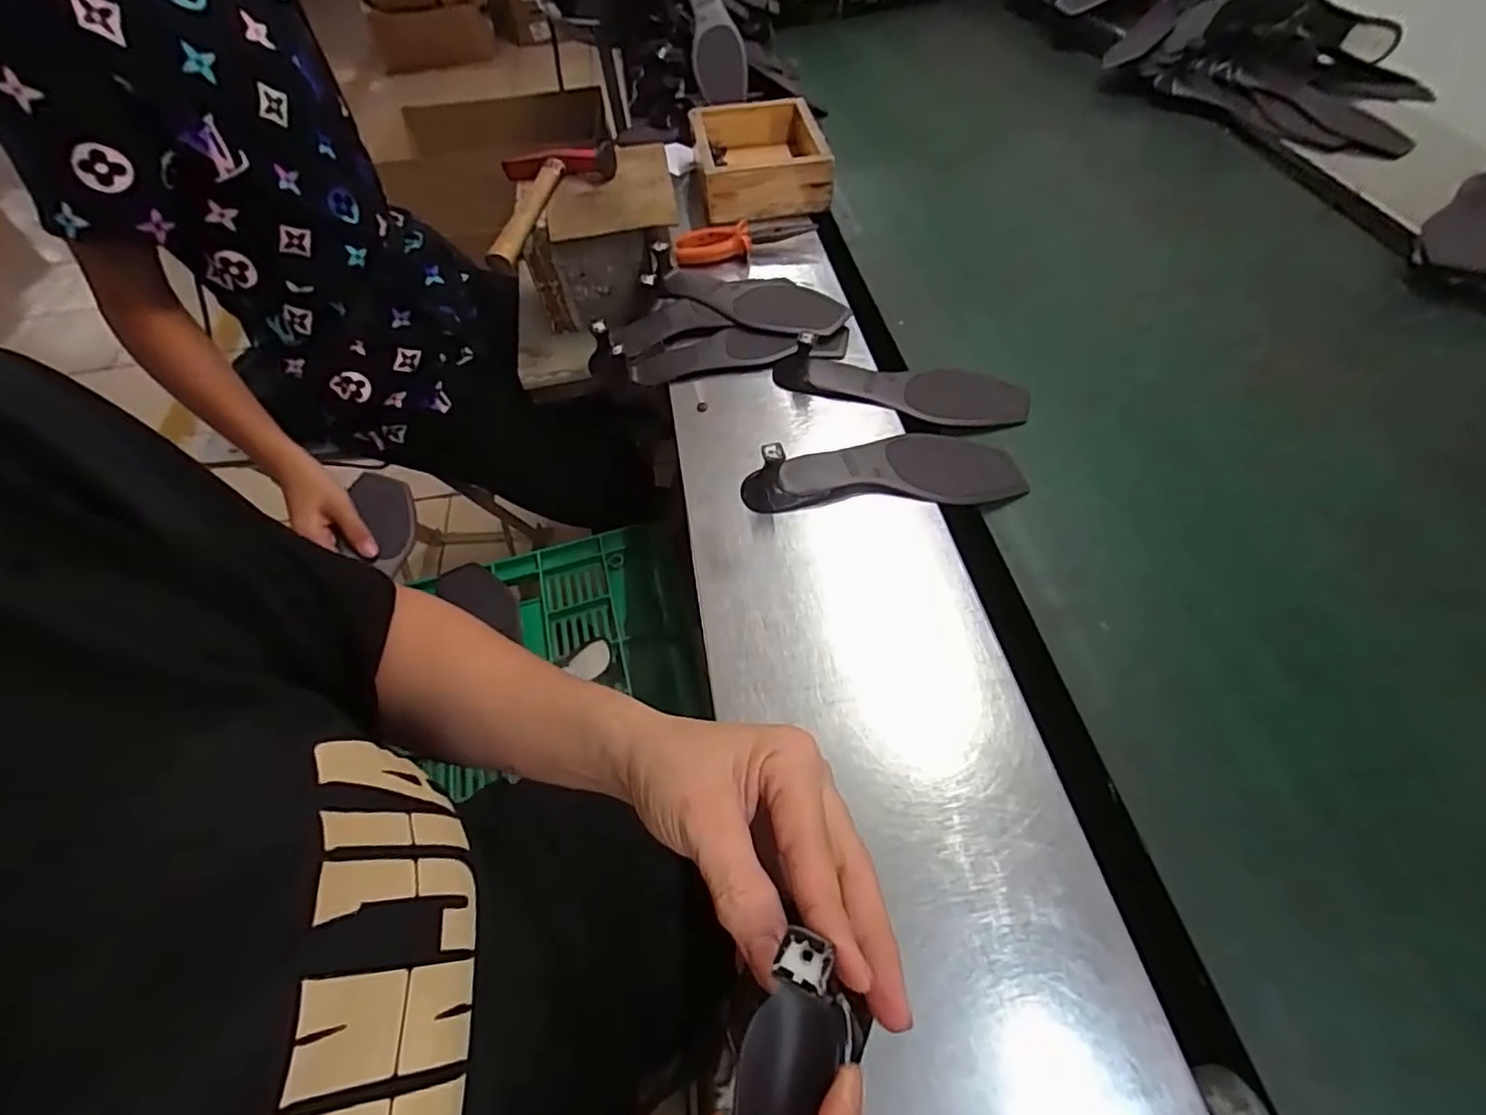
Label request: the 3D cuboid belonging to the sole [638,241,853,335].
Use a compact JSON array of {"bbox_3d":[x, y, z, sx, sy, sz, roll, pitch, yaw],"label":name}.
[{"bbox_3d":[-0.007,-0.266,0.654,0.221,0.036,0.081,19,58,18],"label":"sole"}]

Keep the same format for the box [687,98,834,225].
[{"bbox_3d":[0.021,-0.491,0.791,0.146,0.050,0.179,-9,54,-2],"label":"box"}]

